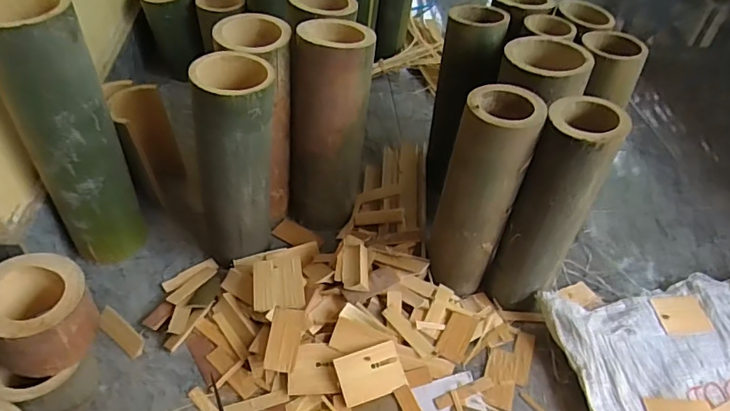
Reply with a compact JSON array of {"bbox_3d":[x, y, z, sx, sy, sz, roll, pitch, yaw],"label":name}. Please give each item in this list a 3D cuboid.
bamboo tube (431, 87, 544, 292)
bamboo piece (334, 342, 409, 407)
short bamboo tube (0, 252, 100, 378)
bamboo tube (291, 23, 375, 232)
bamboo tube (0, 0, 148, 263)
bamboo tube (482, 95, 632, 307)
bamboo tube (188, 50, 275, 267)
[{"bbox_3d":[0.131,-0.005,0.594,0.083,0.265,0.081,19,47,13],"label":"bamboo tube"},{"bbox_3d":[0.007,0.186,0.561,0.072,0.004,0.052,-15,74,-17],"label":"bamboo piece"},{"bbox_3d":[-0.315,0.106,0.488,0.089,0.081,0.087,3,45,-3],"label":"short bamboo tube"},{"bbox_3d":[-0.050,-0.103,0.678,0.102,0.278,0.099,0,42,-10],"label":"bamboo tube"},{"bbox_3d":[-0.334,-0.072,0.577,0.096,0.310,0.082,-22,50,-25],"label":"bamboo tube"},{"bbox_3d":[0.213,0.014,0.593,0.078,0.271,0.086,23,48,17],"label":"bamboo tube"},{"bbox_3d":[-0.151,-0.043,0.602,0.095,0.260,0.080,-1,46,-7],"label":"bamboo tube"}]

